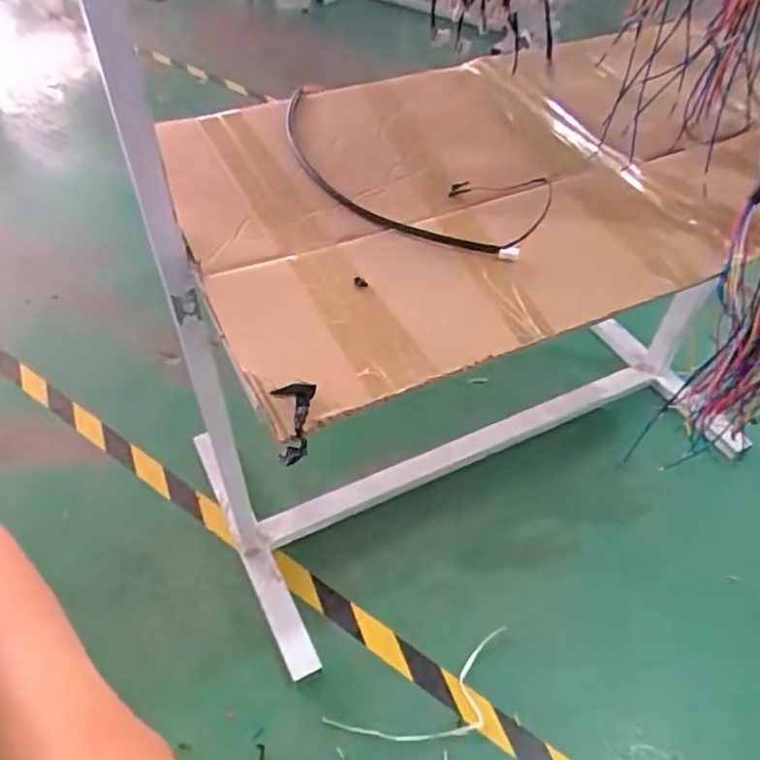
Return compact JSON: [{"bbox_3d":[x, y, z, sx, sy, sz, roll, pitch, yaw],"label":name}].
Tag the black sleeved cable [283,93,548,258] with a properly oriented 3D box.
[{"bbox_3d":[0.011,-0.234,0.698,0.368,0.040,0.156,24,52,22],"label":"black sleeved cable"}]

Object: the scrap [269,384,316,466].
[{"bbox_3d":[-0.070,0.034,0.486,0.033,0.008,0.065,2,74,3],"label":"scrap"}]

